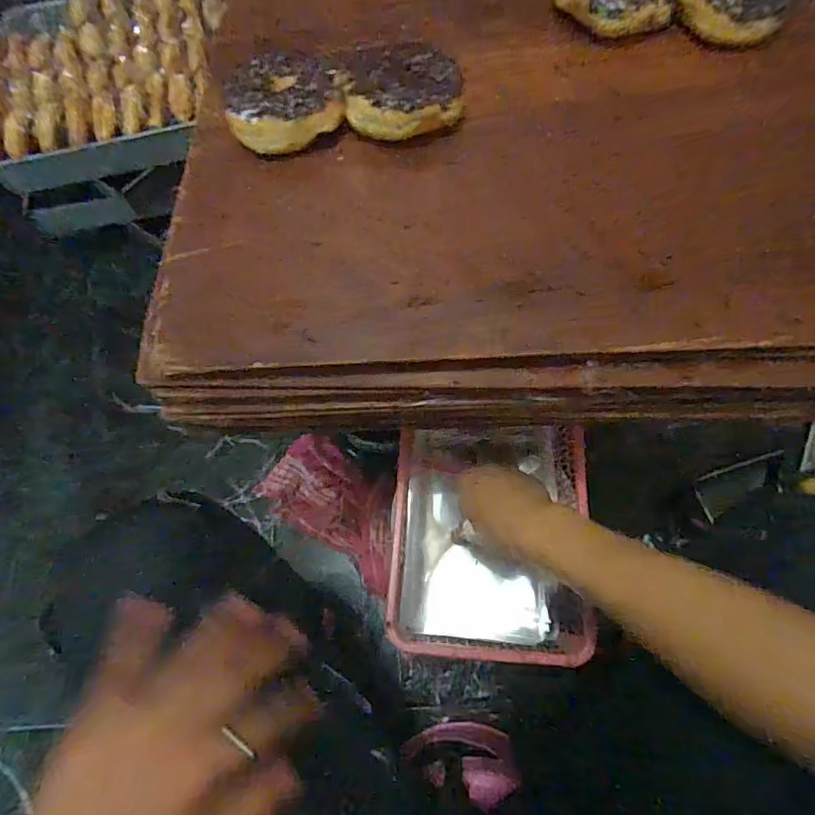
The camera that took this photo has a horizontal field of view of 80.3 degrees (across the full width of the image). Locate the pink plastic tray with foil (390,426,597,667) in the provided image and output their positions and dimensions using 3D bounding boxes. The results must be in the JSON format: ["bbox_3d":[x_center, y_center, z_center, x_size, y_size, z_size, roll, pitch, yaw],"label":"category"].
[{"bbox_3d":[0.087,0.133,0.515,0.196,0.047,0.240,3,67,4],"label":"pink plastic tray with foil"}]

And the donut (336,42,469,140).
[{"bbox_3d":[-0.004,-0.266,0.401,0.096,0.028,0.080,-5,67,0],"label":"donut"}]

